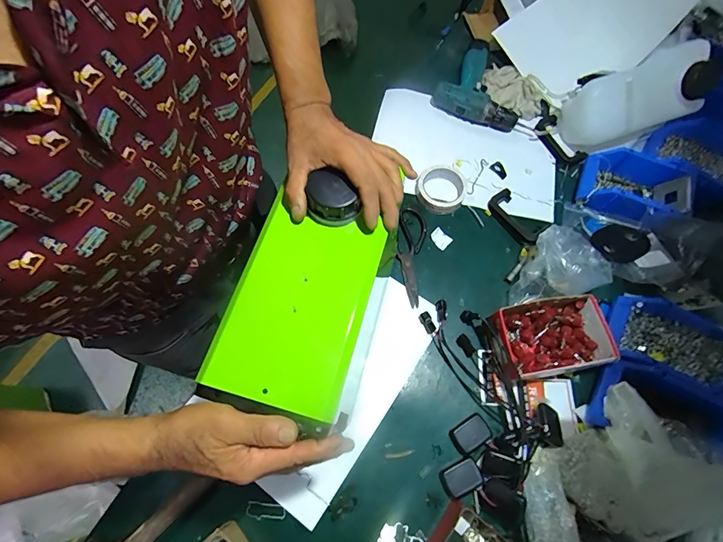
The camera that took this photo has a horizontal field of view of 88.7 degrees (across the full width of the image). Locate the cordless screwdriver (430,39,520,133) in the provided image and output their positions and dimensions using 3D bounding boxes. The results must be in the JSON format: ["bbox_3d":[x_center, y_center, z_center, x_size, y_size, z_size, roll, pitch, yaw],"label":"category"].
[{"bbox_3d":[0.280,-0.402,0.828,0.189,0.062,0.200,35,72,12],"label":"cordless screwdriver"}]

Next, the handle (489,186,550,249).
[{"bbox_3d":[0.302,-0.105,0.725,0.069,0.022,0.117,-37,74,-14],"label":"handle"}]

